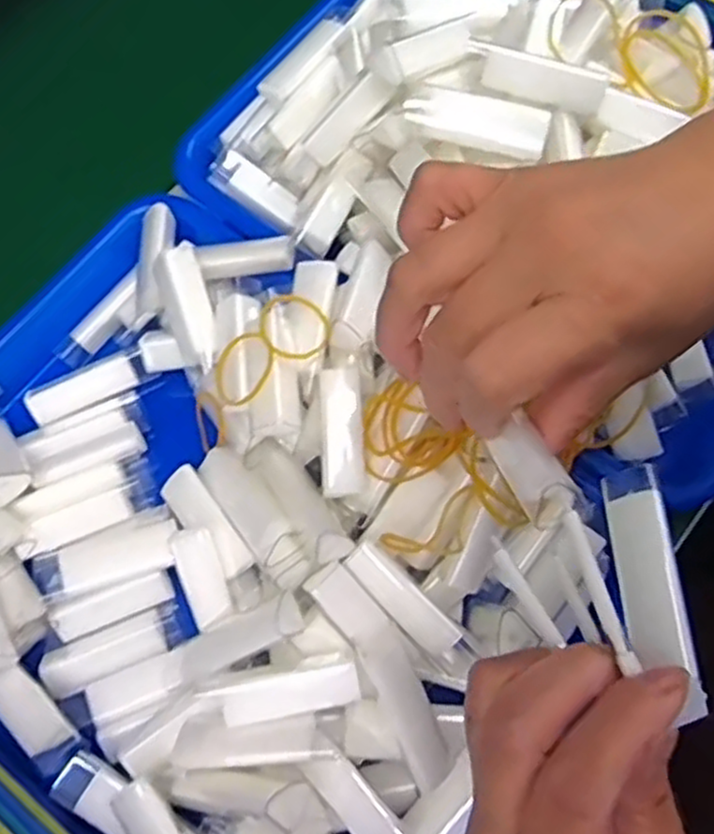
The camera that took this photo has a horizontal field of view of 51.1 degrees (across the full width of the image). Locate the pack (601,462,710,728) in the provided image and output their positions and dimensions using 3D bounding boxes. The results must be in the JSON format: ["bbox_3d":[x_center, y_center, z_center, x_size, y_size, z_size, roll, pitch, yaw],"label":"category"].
[{"bbox_3d":[0.085,0.049,0.217,0.019,0.004,0.070,-29,54,40],"label":"pack"}]

